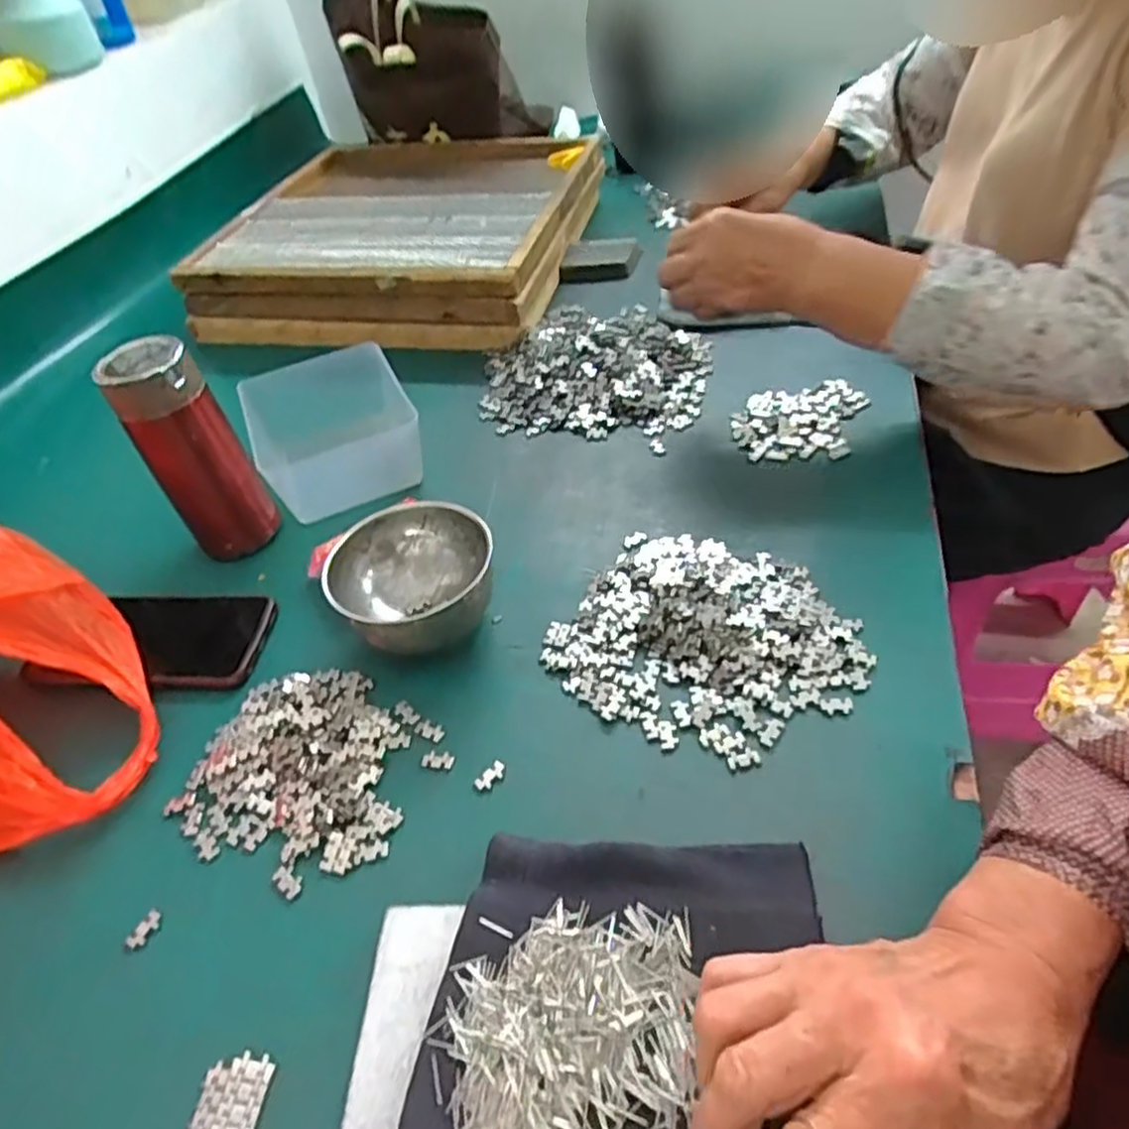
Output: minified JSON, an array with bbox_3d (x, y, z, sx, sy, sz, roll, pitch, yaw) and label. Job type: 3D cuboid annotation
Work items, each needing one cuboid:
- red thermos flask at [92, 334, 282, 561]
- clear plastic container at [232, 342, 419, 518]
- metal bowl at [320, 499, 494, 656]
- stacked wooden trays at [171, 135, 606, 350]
[{"bbox_3d":[-0.276,-0.087,0.553,0.068,0.158,0.064,-25,48,-16],"label":"red thermos flask"},{"bbox_3d":[-0.200,-0.123,0.641,0.132,0.065,0.143,-21,47,-13],"label":"clear plastic container"},{"bbox_3d":[-0.102,0.013,0.501,0.104,0.058,0.104,-7,45,1],"label":"metal bowl"},{"bbox_3d":[-0.186,-0.404,0.905,0.403,0.092,0.382,7,47,14],"label":"stacked wooden trays"}]

